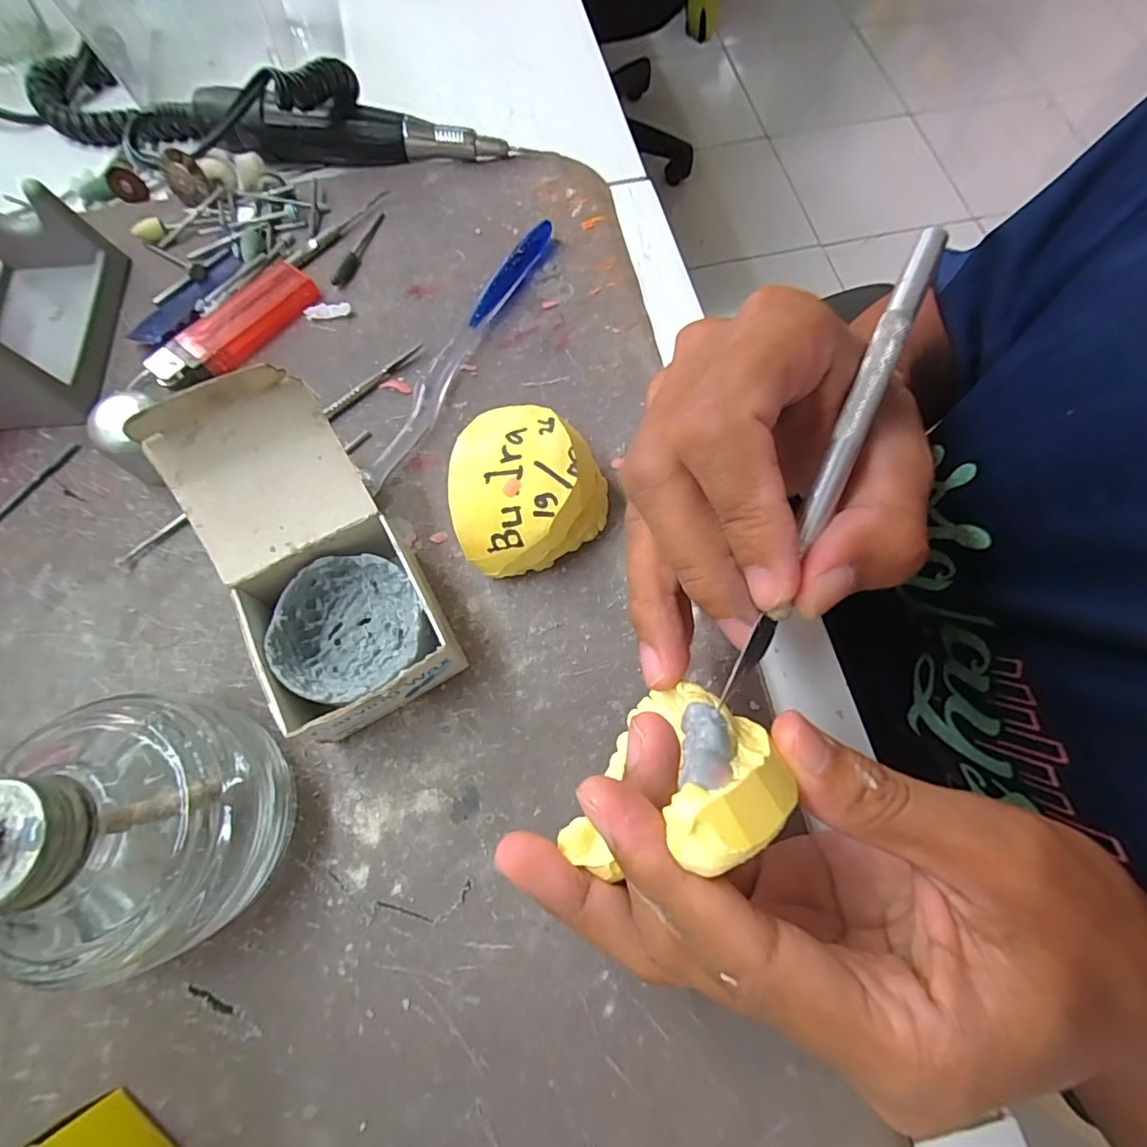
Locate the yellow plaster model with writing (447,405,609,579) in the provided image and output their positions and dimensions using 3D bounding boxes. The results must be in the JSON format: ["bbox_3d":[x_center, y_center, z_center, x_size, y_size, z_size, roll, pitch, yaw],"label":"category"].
[{"bbox_3d":[-0.018,-0.030,0.205,0.055,0.035,0.058,0,71,0],"label":"yellow plaster model with writing"}]

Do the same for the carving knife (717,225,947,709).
[{"bbox_3d":[0.068,-0.032,0.138,0.007,0.004,0.137,25,83,8],"label":"carving knife"}]

